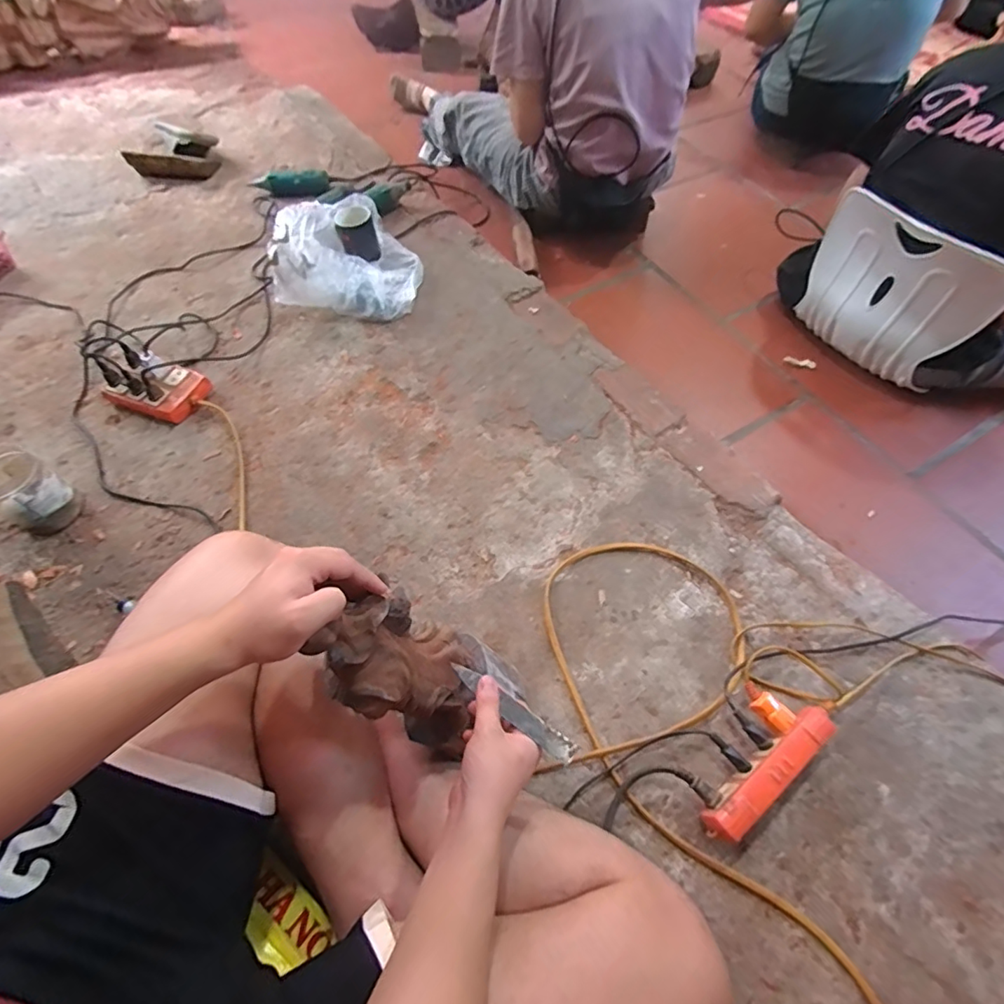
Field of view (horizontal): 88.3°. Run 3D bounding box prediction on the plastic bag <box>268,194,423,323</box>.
[{"bbox_3d":[-0.323,-0.553,1.119,0.284,0.138,0.282,3,59,-1],"label":"plastic bag"}]

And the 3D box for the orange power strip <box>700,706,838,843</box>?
[{"bbox_3d":[0.324,0.329,0.632,0.205,0.062,0.041,-32,66,-19],"label":"orange power strip"}]

